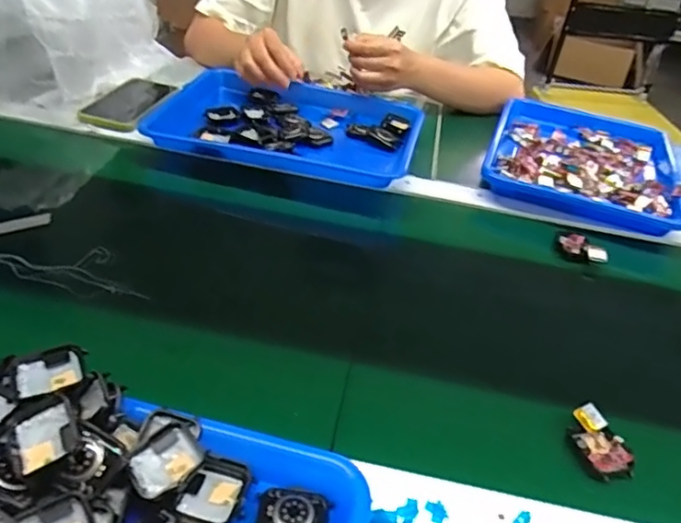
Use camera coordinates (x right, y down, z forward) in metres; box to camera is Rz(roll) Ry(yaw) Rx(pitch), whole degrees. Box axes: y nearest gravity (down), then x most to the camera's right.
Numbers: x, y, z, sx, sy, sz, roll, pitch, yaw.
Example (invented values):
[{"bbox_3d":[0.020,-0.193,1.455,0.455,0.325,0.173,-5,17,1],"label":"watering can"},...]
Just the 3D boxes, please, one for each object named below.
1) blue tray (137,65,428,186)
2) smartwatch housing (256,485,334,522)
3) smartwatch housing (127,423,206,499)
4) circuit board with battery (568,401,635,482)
[{"bbox_3d":[-0.067,-0.190,0.821,0.337,0.034,0.249,11,37,5],"label":"blue tray"},{"bbox_3d":[-0.029,0.158,0.376,0.046,0.010,0.032,8,37,1],"label":"smartwatch housing"},{"bbox_3d":[-0.107,0.123,0.372,0.043,0.013,0.036,-27,49,-37],"label":"smartwatch housing"},{"bbox_3d":[0.192,0.137,0.454,0.037,0.018,0.056,-2,38,-12],"label":"circuit board with battery"}]

